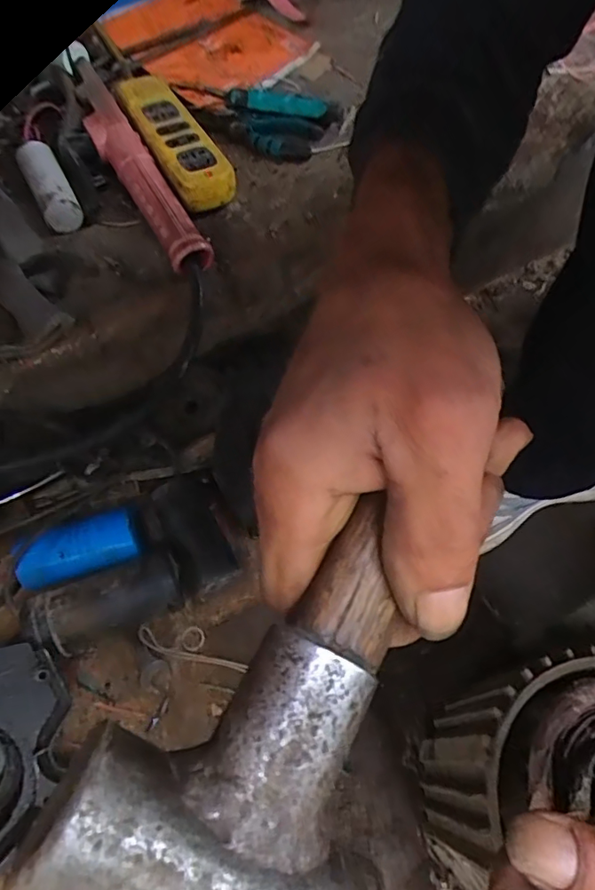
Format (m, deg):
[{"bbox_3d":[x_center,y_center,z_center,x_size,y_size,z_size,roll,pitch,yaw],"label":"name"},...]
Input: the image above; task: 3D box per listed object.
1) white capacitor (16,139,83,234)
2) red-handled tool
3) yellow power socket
[{"bbox_3d":[-0.241,-0.250,0.494,0.033,0.036,0.102,-26,62,-14],"label":"white capacitor"},{"bbox_3d":[-0.166,-0.283,0.501,0.041,0.036,0.299,-26,62,-14],"label":"red-handled tool"},{"bbox_3d":[-0.130,-0.319,0.516,0.056,0.030,0.215,-24,62,-13],"label":"yellow power socket"}]

